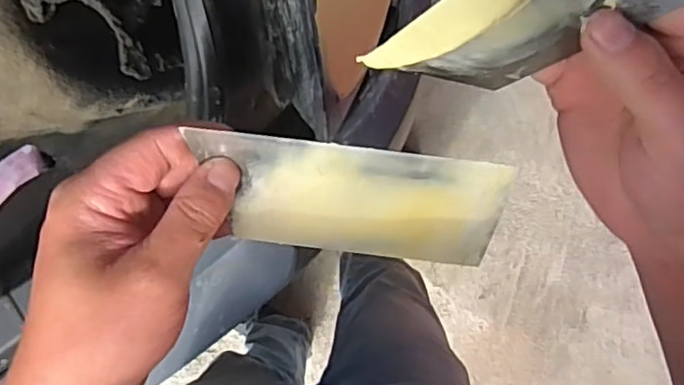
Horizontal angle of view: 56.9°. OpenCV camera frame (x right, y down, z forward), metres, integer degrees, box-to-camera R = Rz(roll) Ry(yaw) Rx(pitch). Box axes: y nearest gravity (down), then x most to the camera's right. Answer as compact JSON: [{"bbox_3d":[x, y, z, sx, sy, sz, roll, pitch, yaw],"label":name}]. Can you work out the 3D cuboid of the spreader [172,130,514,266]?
[{"bbox_3d":[0.004,0.004,0.289,0.133,0.004,0.069,6,138,1],"label":"spreader"}]

